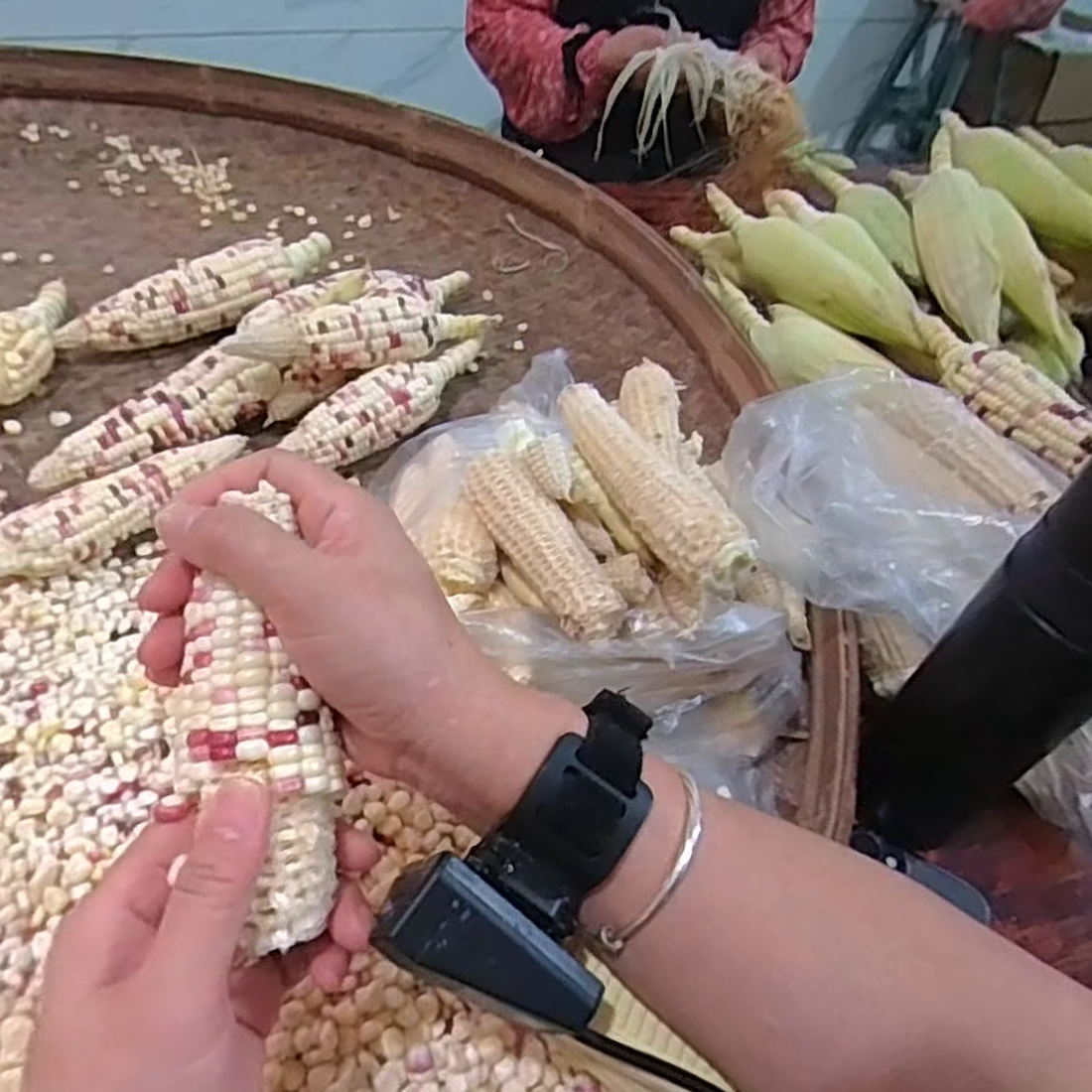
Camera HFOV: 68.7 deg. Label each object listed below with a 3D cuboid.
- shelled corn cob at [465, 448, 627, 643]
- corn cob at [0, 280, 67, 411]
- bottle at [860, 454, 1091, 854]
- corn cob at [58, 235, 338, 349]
[{"bbox_3d":[-0.003,0.002,0.394,0.031,0.042,0.108,-25,54,-21],"label":"shelled corn cob"},{"bbox_3d":[-0.390,-0.151,0.598,0.044,0.048,0.172,-4,48,-6],"label":"corn cob"},{"bbox_3d":[0.208,0.060,0.360,0.065,0.246,0.061,-33,59,-28],"label":"bottle"},{"bbox_3d":[-0.270,-0.200,0.643,0.227,0.050,0.042,-31,56,-27],"label":"corn cob"}]

